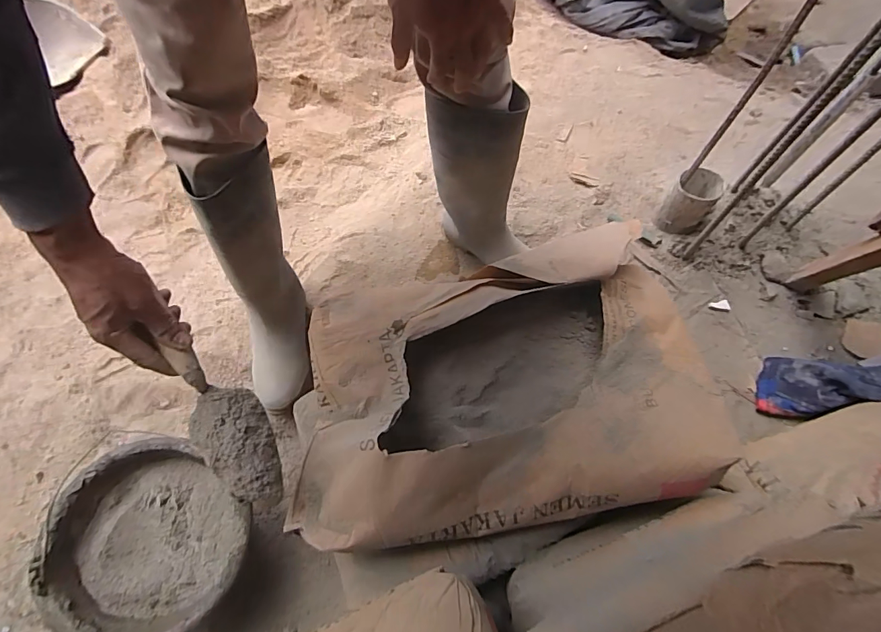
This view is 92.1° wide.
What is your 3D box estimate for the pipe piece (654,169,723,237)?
[{"bbox_3d":[0.526,-0.238,0.899,0.086,0.135,0.091,0,64,0],"label":"pipe piece"}]

